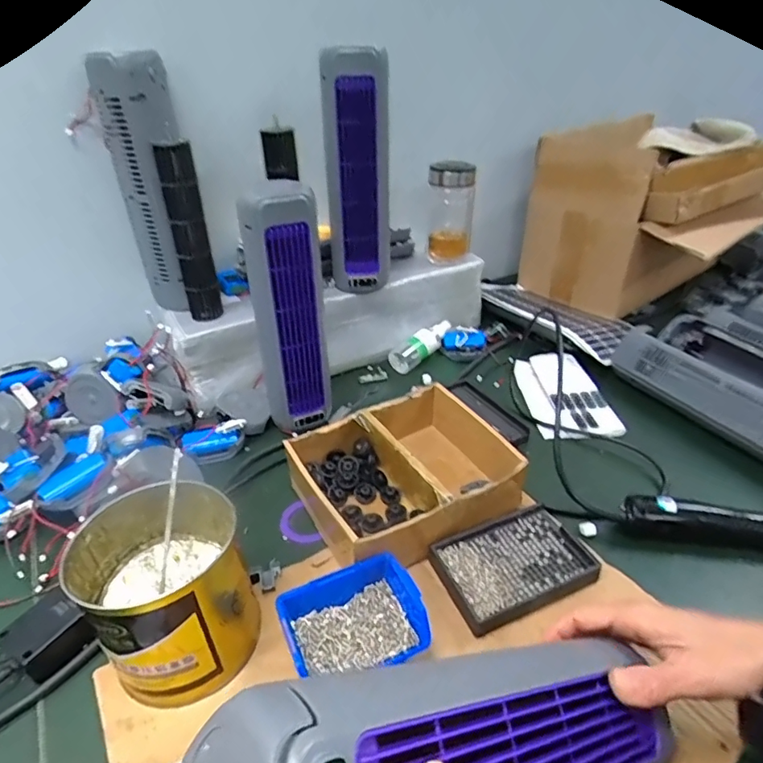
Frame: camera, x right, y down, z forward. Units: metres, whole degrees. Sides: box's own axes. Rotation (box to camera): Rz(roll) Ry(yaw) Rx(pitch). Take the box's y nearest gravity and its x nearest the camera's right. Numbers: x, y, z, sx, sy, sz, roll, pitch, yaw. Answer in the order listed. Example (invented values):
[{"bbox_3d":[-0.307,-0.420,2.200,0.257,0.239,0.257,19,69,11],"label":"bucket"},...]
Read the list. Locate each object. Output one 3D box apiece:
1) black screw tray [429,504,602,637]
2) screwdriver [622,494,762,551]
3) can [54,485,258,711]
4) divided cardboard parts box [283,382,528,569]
[{"bbox_3d":[0.128,0.172,0.491,0.141,0.015,0.094,-13,35,-19],"label":"black screw tray"},{"bbox_3d":[0.357,0.151,0.527,0.203,0.045,0.032,5,33,9],"label":"screwdriver"},{"bbox_3d":[-0.173,0.166,0.418,0.122,0.112,0.134,0,33,0],"label":"can"},{"bbox_3d":[0.024,0.094,0.555,0.204,0.063,0.169,-19,37,-26],"label":"divided cardboard parts box"}]

